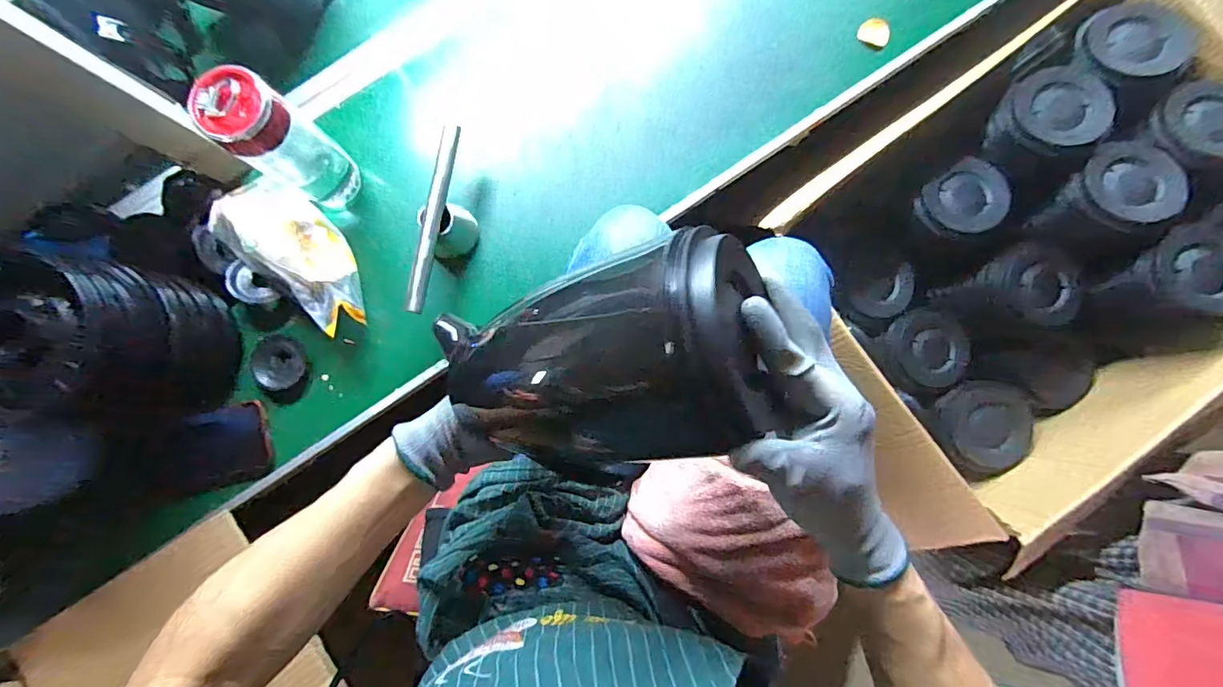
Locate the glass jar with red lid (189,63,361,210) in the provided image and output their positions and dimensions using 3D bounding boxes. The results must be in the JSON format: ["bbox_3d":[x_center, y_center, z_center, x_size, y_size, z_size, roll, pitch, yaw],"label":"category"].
[{"bbox_3d":[-0.316,-0.192,0.509,0.059,0.172,0.067,41,86,6],"label":"glass jar with red lid"}]

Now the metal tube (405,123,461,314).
[{"bbox_3d":[-0.187,-0.131,0.539,0.019,0.020,0.199,10,85,2],"label":"metal tube"}]

